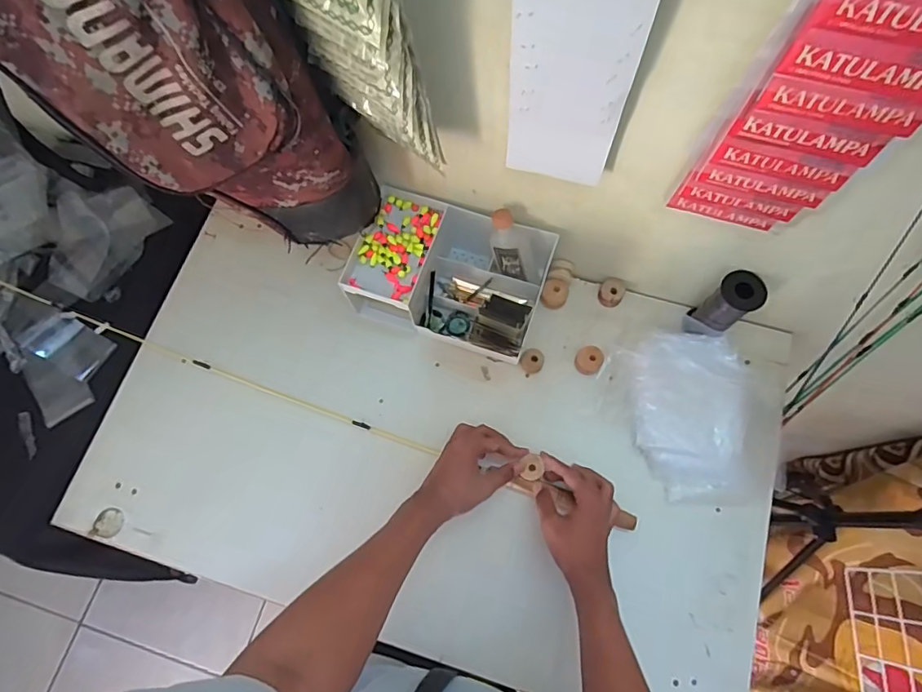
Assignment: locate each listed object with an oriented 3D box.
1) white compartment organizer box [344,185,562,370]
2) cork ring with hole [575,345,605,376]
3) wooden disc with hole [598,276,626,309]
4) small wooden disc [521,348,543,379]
[{"bbox_3d":[-0.011,-0.088,0.674,0.229,0.097,0.153,20,74,8],"label":"white compartment organizer box"},{"bbox_3d":[0.164,0.018,0.674,0.033,0.019,0.035,-1,72,2],"label":"cork ring with hole"},{"bbox_3d":[0.202,-0.071,0.703,0.033,0.022,0.034,-1,72,2],"label":"wooden disc with hole"},{"bbox_3d":[0.092,0.020,0.677,0.029,0.024,0.025,-29,73,-7],"label":"small wooden disc"}]

